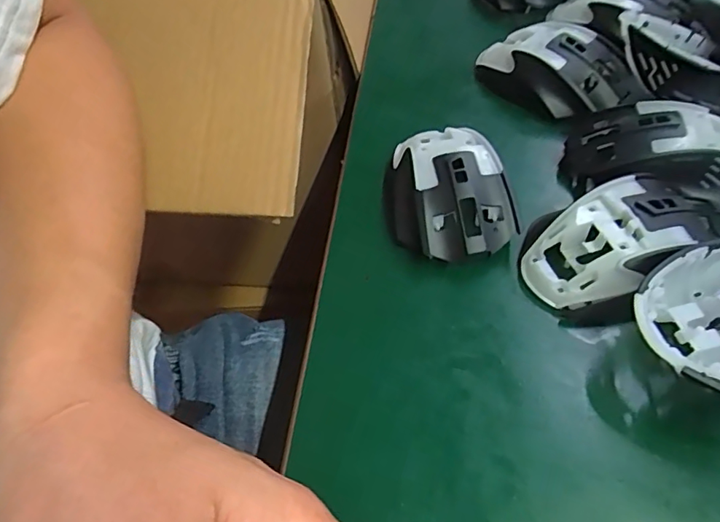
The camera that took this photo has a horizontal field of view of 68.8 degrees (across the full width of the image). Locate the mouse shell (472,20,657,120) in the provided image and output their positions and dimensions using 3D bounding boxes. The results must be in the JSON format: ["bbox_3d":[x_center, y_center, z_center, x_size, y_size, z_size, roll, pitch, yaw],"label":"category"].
[{"bbox_3d":[0.143,-0.142,0.390,0.117,0.041,0.065,28,60,25],"label":"mouse shell"}]

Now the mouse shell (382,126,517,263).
[{"bbox_3d":[0.053,-0.043,0.323,0.072,0.036,0.098,-13,52,-4],"label":"mouse shell"}]

